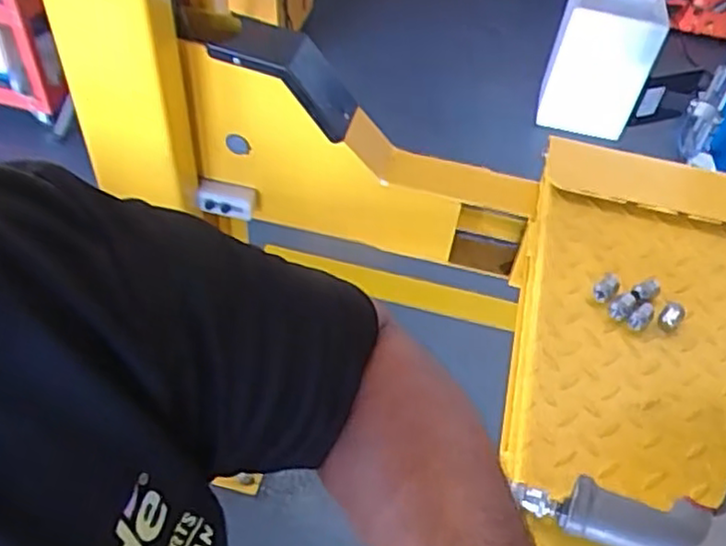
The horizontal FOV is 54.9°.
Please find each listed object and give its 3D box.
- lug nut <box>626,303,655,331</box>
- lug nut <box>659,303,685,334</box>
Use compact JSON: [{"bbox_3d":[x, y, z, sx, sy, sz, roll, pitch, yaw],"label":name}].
[{"bbox_3d":[0.301,0.048,0.754,0.029,0.018,0.019,-34,60,-29],"label":"lug nut"},{"bbox_3d":[0.336,0.049,0.761,0.022,0.022,0.028,34,55,22],"label":"lug nut"}]

